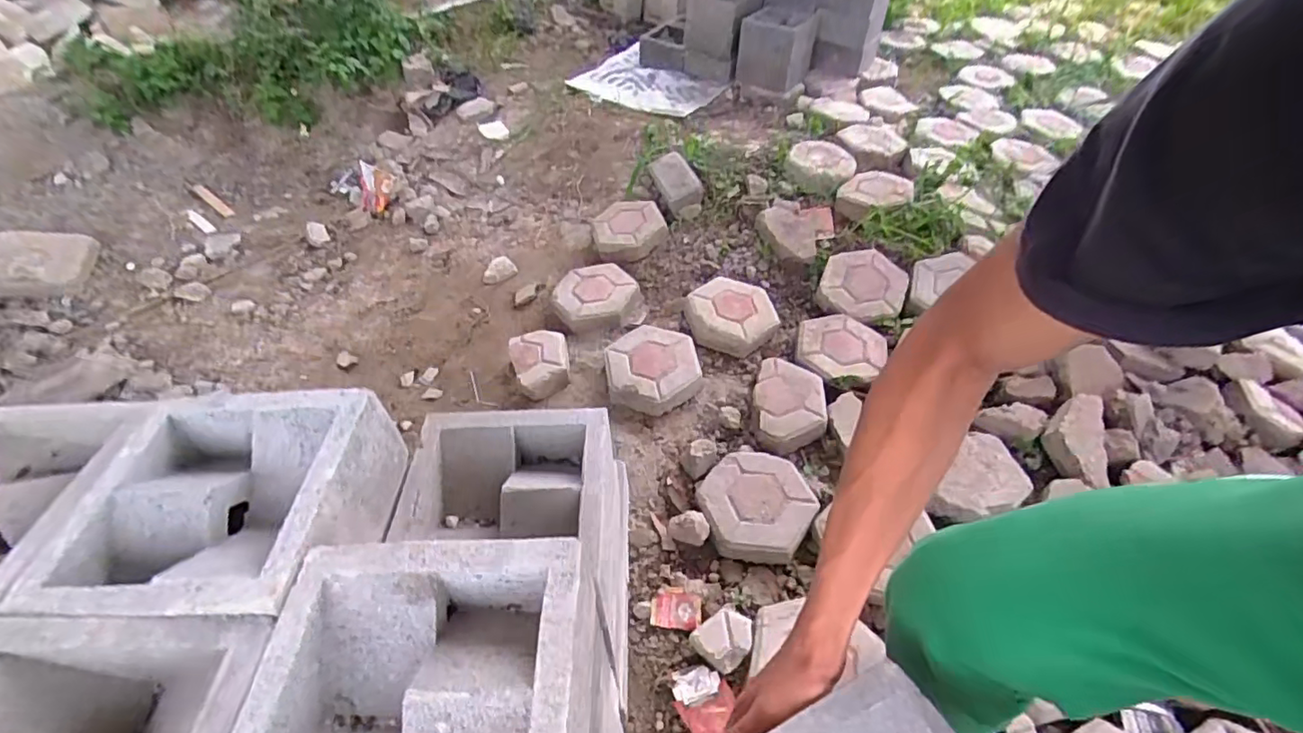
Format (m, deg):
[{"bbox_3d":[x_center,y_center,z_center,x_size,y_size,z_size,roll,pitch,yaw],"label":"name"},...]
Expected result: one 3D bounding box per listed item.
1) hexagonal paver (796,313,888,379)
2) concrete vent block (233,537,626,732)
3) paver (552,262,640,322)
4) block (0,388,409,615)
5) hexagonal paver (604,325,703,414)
[{"bbox_3d":[0.439,-0.049,1.344,0.206,0.041,0.188,-1,47,1],"label":"hexagonal paver"},{"bbox_3d":[-0.136,0.218,0.370,0.212,0.071,0.197,-1,47,0],"label":"concrete vent block"},{"bbox_3d":[-0.140,-0.188,1.472,0.216,0.054,0.192,-14,48,-12],"label":"paver"},{"bbox_3d":[-0.348,0.118,0.481,0.207,0.089,0.195,0,47,1],"label":"block"},{"bbox_3d":[0.004,0.000,1.285,0.206,0.066,0.214,-6,47,-5],"label":"hexagonal paver"}]

